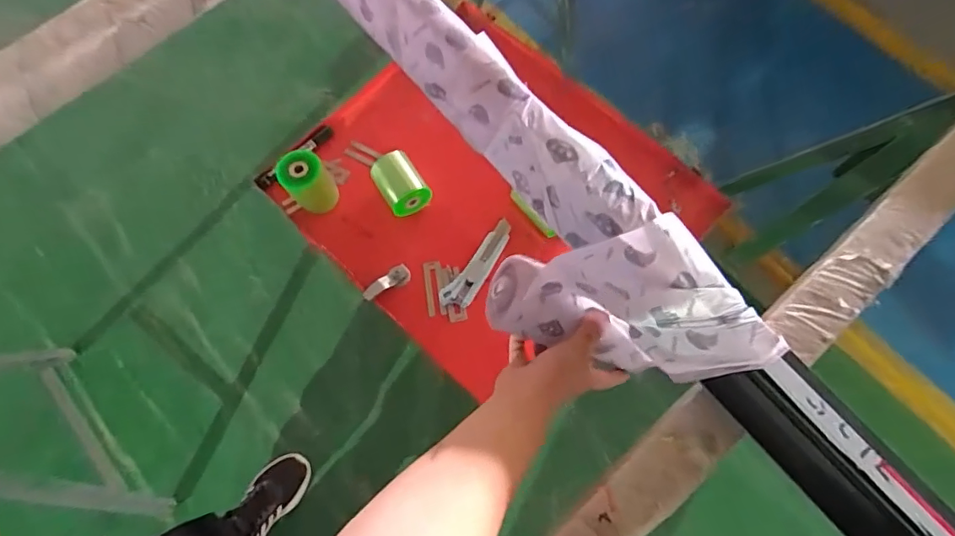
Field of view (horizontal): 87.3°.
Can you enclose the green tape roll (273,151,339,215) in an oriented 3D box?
[{"bbox_3d":[-0.236,-0.118,0.697,0.061,0.082,0.056,0,71,0],"label":"green tape roll"}]

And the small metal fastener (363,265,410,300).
[{"bbox_3d":[-0.122,0.022,0.678,0.069,0.018,0.025,-37,75,-12],"label":"small metal fastener"}]

